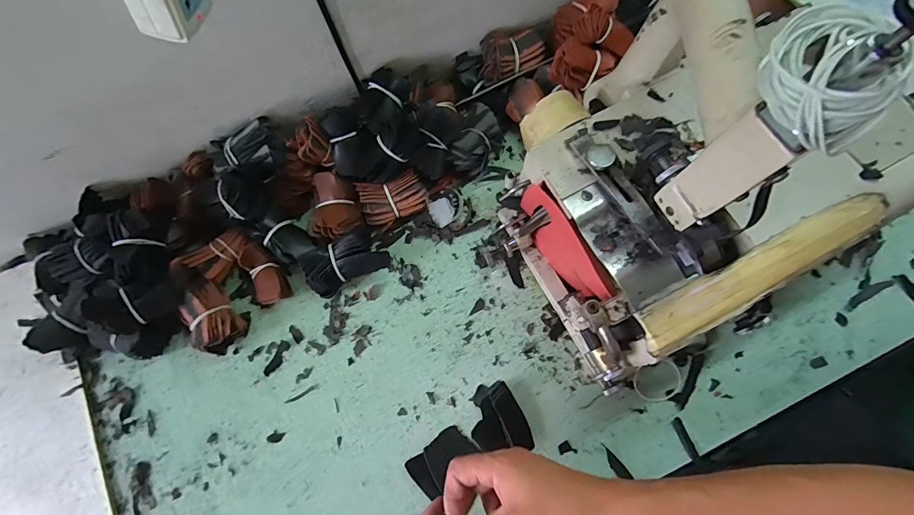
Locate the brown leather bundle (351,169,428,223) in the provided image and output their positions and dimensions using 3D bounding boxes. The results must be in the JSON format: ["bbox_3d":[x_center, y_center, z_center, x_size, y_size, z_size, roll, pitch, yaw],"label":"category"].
[{"bbox_3d":[-0.076,-0.071,0.494,0.075,0.037,0.047,-22,75,-5],"label":"brown leather bundle"}]

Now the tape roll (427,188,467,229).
[{"bbox_3d":[-0.011,-0.062,0.509,0.046,0.012,0.051,-18,75,-4],"label":"tape roll"}]

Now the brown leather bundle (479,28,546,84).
[{"bbox_3d":[0.071,-0.264,0.525,0.086,0.029,0.051,-17,76,-4],"label":"brown leather bundle"}]

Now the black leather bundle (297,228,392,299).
[{"bbox_3d":[-0.128,0.003,0.477,0.094,0.041,0.059,-24,75,-6],"label":"black leather bundle"}]

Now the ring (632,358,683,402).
[{"bbox_3d":[0.221,0.135,0.449,0.055,0.007,0.041,-21,75,-5],"label":"ring"}]

